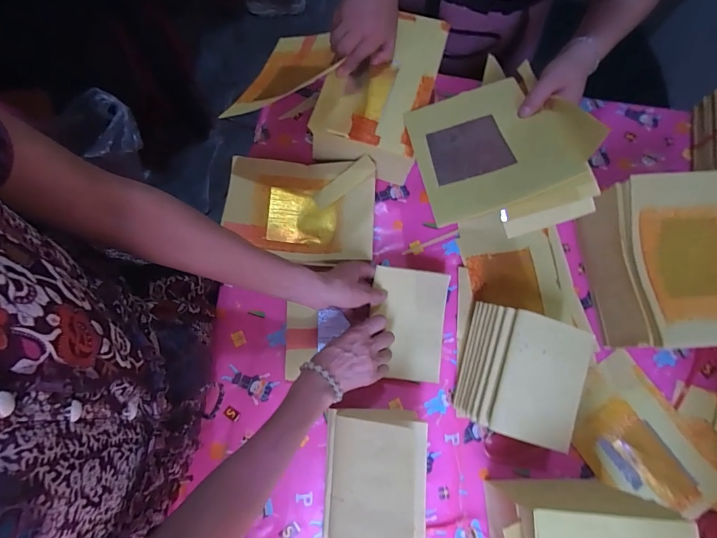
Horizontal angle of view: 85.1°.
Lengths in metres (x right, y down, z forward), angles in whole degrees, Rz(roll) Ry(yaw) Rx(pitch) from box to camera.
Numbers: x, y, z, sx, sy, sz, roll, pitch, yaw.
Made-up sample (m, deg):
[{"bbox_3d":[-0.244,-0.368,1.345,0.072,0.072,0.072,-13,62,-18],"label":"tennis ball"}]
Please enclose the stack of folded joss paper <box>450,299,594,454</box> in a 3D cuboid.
[{"bbox_3d":[0.221,0.147,0.549,0.138,0.104,0.158,19,79,5],"label":"stack of folded joss paper"}]

